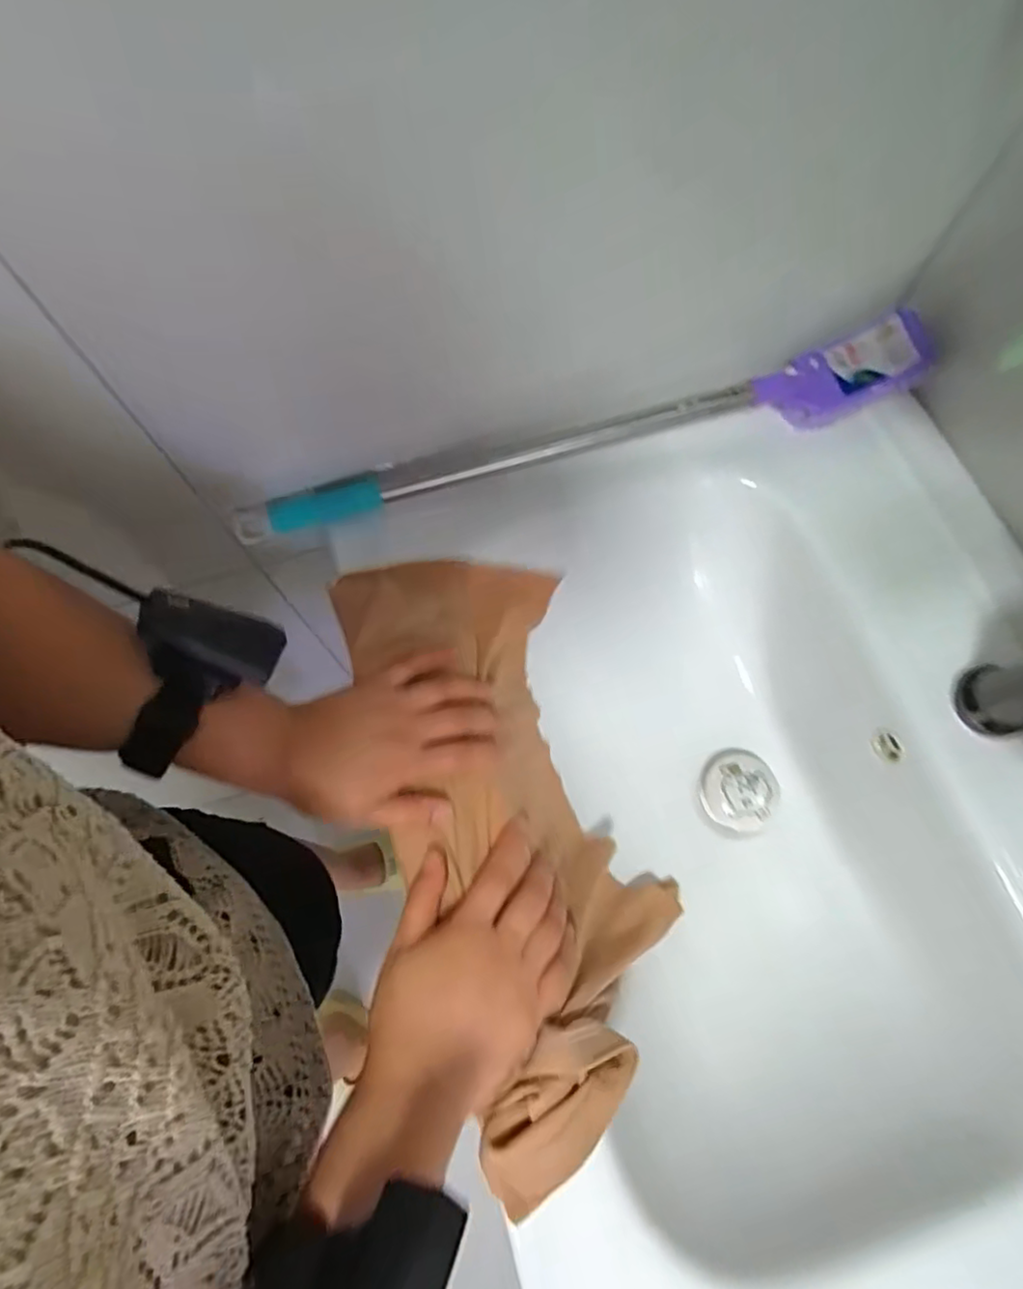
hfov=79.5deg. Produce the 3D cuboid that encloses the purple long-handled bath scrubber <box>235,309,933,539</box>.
[{"bbox_3d":[0.053,-0.151,0.458,0.523,0.061,0.052,-15,70,-5],"label":"purple long-handled bath scrubber"}]

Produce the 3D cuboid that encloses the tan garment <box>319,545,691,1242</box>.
[{"bbox_3d":[0.010,0.121,0.451,0.170,0.135,0.379,-17,71,-5],"label":"tan garment"}]

